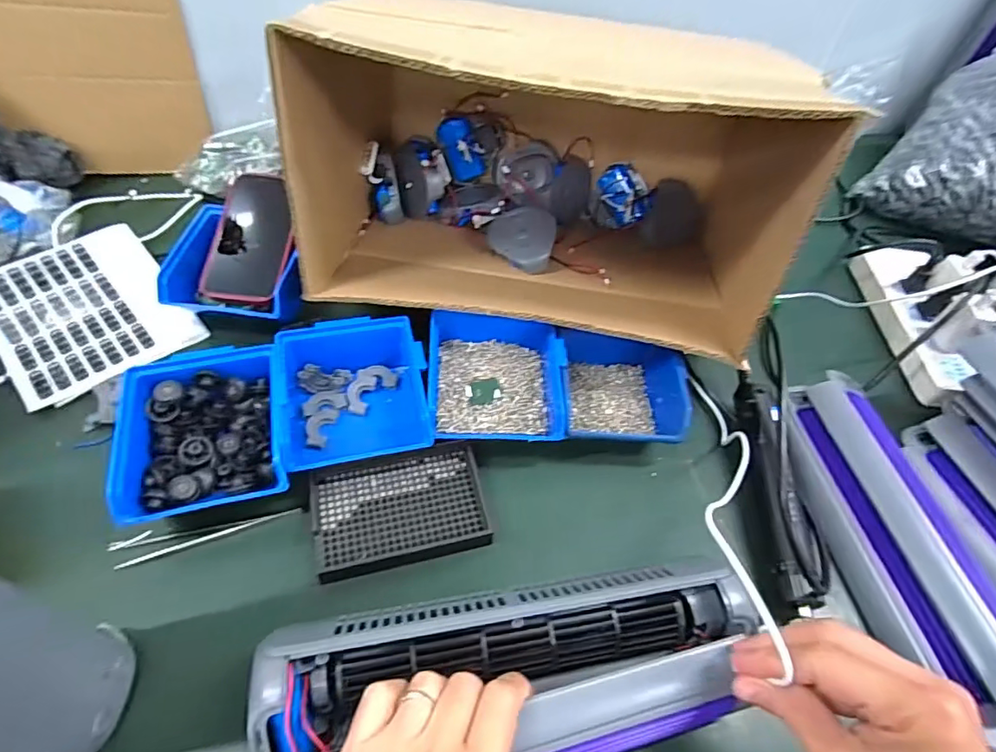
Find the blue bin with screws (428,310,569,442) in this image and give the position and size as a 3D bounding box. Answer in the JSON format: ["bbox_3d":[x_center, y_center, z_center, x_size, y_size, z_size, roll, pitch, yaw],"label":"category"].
[{"bbox_3d":[-0.002,0.002,0.495,0.119,0.057,0.133,-1,54,-4],"label":"blue bin with screws"}]

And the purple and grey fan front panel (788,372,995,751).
[{"bbox_3d":[0.338,0.127,0.445,0.104,0.043,0.292,-6,55,-8],"label":"purple and grey fan front panel"}]

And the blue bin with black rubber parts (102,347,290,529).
[{"bbox_3d":[-0.233,0.046,0.440,0.118,0.058,0.140,-10,56,-10],"label":"blue bin with black rubber parts"}]

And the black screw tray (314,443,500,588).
[{"bbox_3d":[-0.079,0.104,0.436,0.133,0.017,0.092,-9,54,-14],"label":"black screw tray"}]

